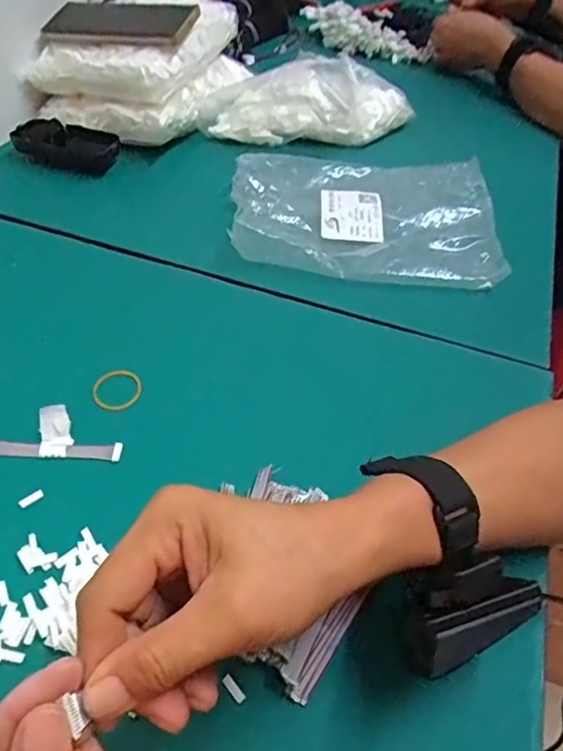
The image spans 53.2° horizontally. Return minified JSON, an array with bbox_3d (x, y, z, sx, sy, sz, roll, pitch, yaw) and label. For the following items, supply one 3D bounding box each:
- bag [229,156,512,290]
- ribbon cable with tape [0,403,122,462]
[{"bbox_3d":[0.081,-0.160,0.552,0.245,0.039,0.190,5,47,-1],"label":"bag"},{"bbox_3d":[-0.149,0.037,0.368,0.087,0.017,0.030,3,47,-3],"label":"ribbon cable with tape"}]

